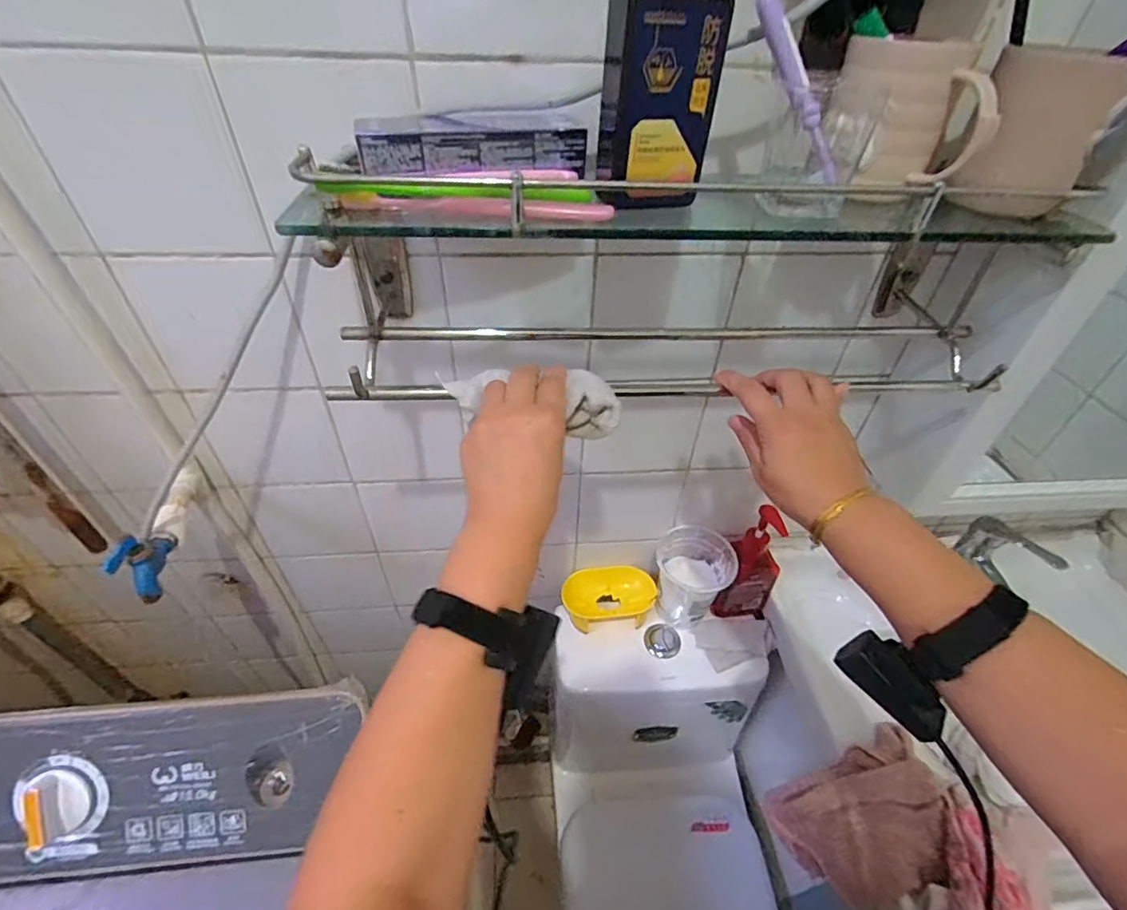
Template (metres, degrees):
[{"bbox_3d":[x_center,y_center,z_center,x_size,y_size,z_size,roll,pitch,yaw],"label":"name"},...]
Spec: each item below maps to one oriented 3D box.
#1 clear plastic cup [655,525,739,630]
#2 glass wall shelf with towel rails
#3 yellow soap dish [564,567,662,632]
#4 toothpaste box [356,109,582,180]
[{"bbox_3d":[0.201,0.201,0.836,0.115,0.149,0.102,3,44,0],"label":"clear plastic cup"},{"bbox_3d":[0.123,-0.166,0.474,0.610,0.195,0.190,-3,44,-8],"label":"glass wall shelf with towel rails"},{"bbox_3d":[0.075,0.242,0.866,0.151,0.061,0.073,-7,45,-10],"label":"yellow soap dish"},{"bbox_3d":[-0.068,-0.239,0.398,0.166,0.030,0.049,-12,46,-15],"label":"toothpaste box"}]

